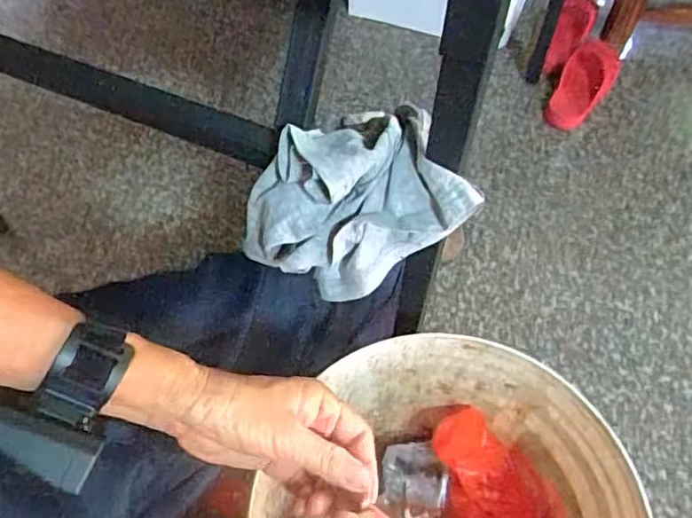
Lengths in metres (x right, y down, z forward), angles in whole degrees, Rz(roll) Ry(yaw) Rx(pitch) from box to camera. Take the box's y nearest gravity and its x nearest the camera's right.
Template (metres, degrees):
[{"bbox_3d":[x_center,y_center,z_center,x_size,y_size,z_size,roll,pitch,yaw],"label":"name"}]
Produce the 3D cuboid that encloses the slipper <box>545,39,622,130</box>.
[{"bbox_3d":[0.433,-0.326,1.077,0.080,0.070,0.209,29,64,18],"label":"slipper"}]

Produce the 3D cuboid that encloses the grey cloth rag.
[{"bbox_3d":[-0.002,-0.038,0.444,0.145,0.109,0.100,-13,60,-6],"label":"grey cloth rag"}]

